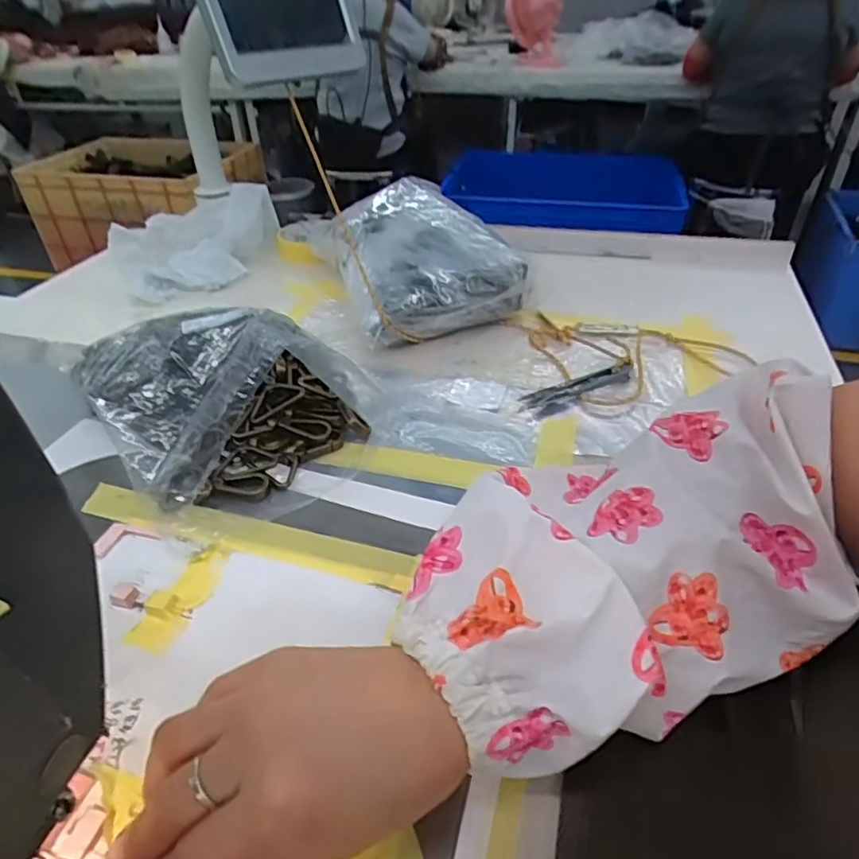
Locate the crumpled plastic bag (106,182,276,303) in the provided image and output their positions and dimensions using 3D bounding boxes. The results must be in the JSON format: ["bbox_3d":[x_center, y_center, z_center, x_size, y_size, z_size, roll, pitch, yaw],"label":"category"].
[{"bbox_3d":[-0.256,-0.214,0.676,0.185,0.067,0.130,-22,42,-25],"label":"crumpled plastic bag"}]

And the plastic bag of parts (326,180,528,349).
[{"bbox_3d":[-0.012,-0.159,0.563,0.156,0.089,0.163,-17,40,-19],"label":"plastic bag of parts"}]

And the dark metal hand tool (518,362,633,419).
[{"bbox_3d":[0.117,-0.034,0.457,0.107,0.004,0.024,-21,43,-23],"label":"dark metal hand tool"}]

